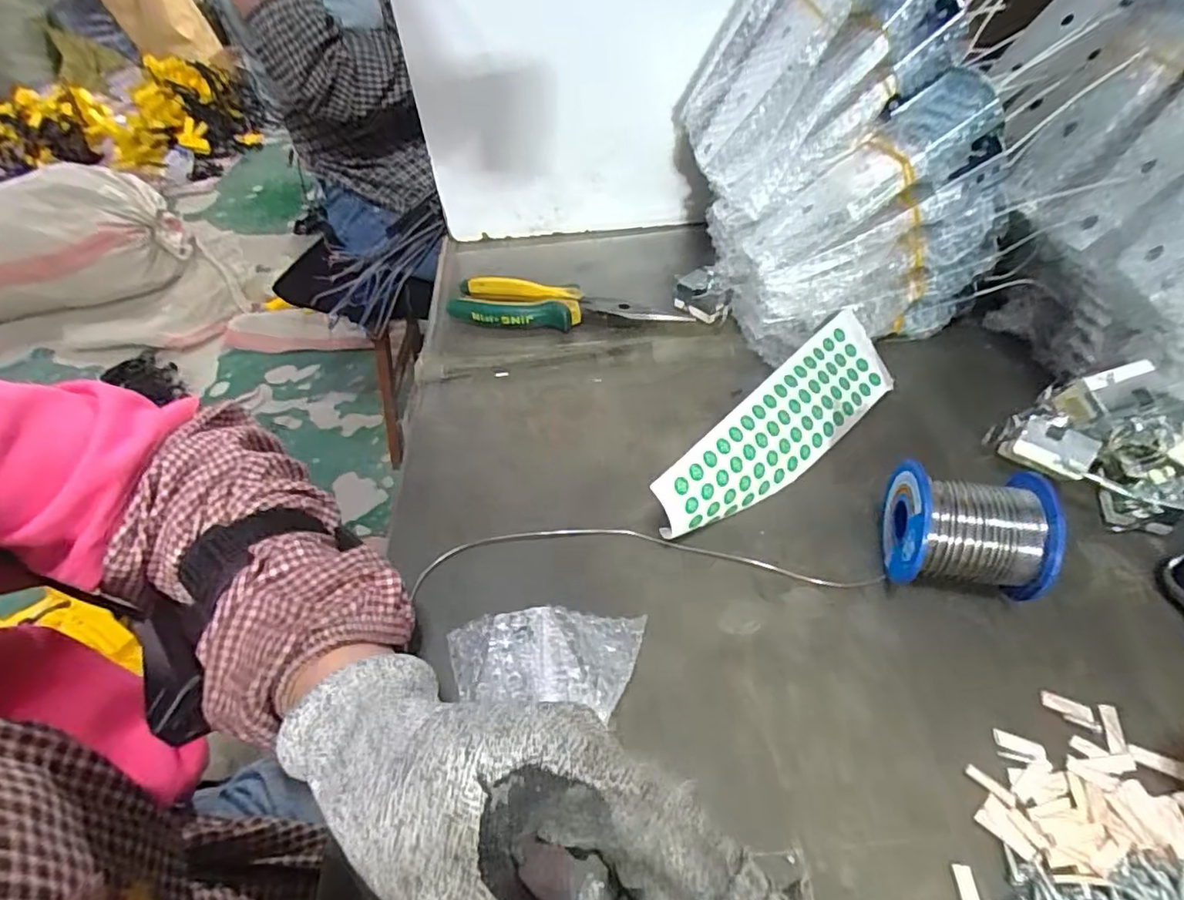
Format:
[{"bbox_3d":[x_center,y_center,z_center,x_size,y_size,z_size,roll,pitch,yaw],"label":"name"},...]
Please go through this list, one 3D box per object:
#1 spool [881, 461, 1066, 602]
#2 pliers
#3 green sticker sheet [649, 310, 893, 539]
[{"bbox_3d":[0.190,0.045,0.307,0.072,0.054,0.054,7,49,12],"label":"spool"},{"bbox_3d":[-0.024,-0.118,0.494,0.193,0.020,0.045,8,50,12],"label":"pliers"},{"bbox_3d":[0.119,-0.014,0.372,0.207,0.017,0.059,-39,95,-29],"label":"green sticker sheet"}]

